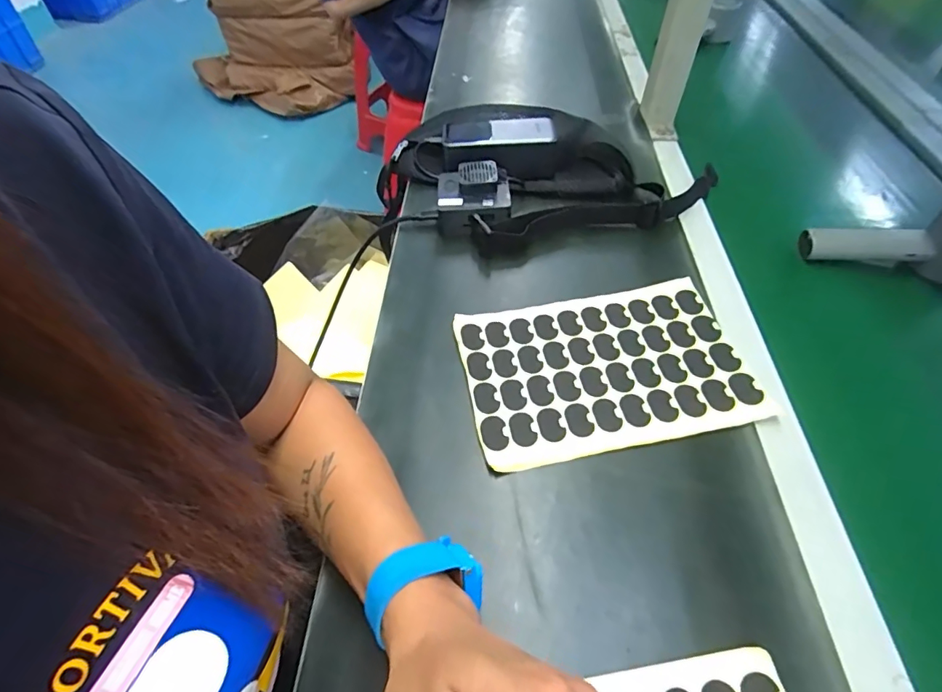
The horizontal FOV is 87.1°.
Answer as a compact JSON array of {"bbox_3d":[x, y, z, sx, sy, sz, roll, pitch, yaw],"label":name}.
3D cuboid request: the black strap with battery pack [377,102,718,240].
[{"bbox_3d":[0.073,-0.214,0.575,0.358,0.056,0.250,-13,50,-6],"label":"black strap with battery pack"}]

